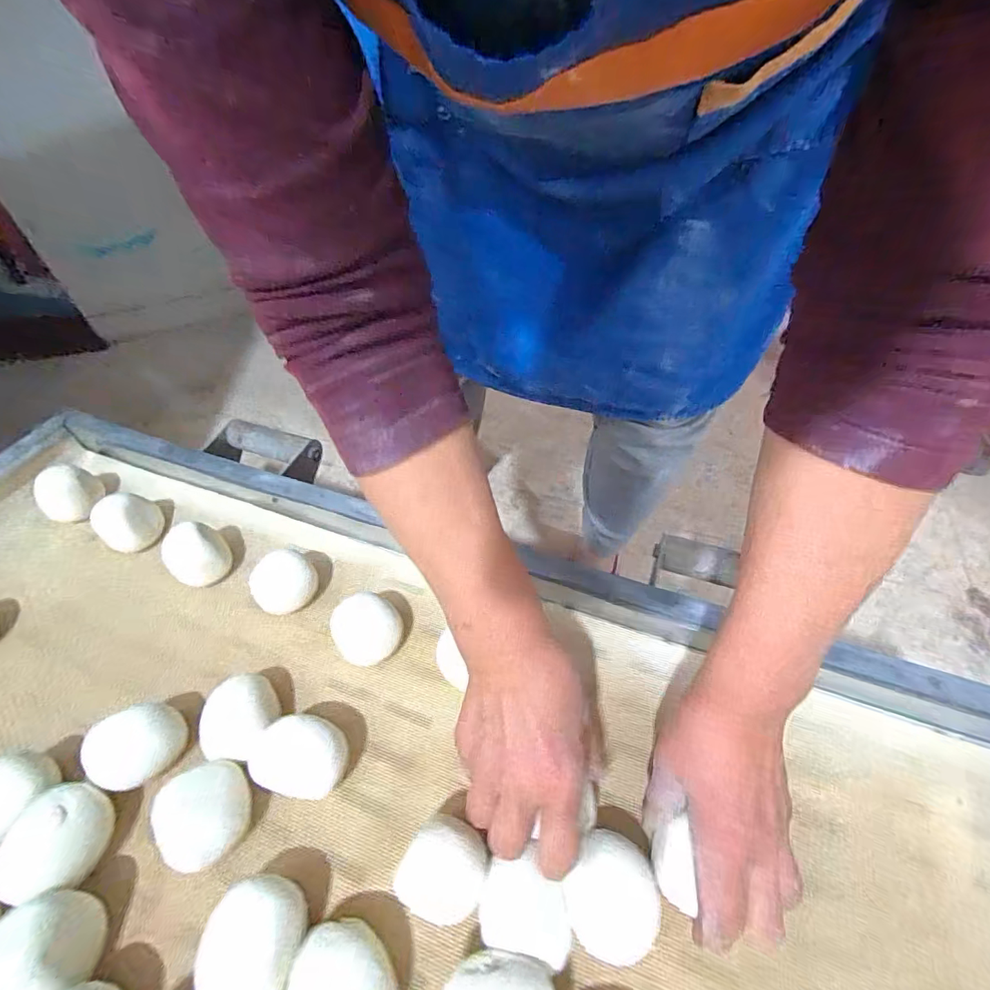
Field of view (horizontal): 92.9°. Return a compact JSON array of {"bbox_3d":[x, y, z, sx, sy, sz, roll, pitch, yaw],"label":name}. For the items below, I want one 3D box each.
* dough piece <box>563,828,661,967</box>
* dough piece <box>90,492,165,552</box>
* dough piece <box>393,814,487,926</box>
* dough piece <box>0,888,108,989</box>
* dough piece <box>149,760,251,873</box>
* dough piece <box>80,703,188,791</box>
[{"bbox_3d":[0.068,0.237,0.278,0.050,0.033,0.054,-1,50,1],"label":"dough piece"},{"bbox_3d":[-0.344,0.031,0.451,0.044,0.055,0.050,29,57,23],"label":"dough piece"},{"bbox_3d":[-0.029,0.227,0.286,0.046,0.036,0.048,-1,50,1],"label":"dough piece"},{"bbox_3d":[-0.254,0.253,0.261,0.046,0.050,0.051,-16,52,-11],"label":"dough piece"},{"bbox_3d":[-0.187,0.206,0.302,0.055,0.041,0.055,-7,51,-4],"label":"dough piece"},{"bbox_3d":[-0.249,0.174,0.325,0.051,0.032,0.044,-21,53,-14],"label":"dough piece"}]

